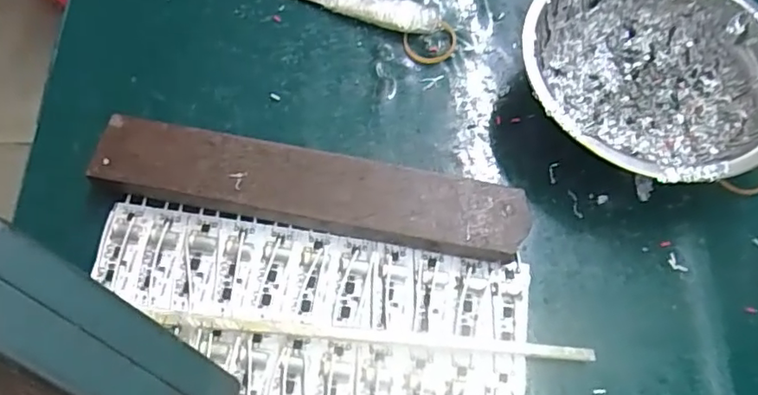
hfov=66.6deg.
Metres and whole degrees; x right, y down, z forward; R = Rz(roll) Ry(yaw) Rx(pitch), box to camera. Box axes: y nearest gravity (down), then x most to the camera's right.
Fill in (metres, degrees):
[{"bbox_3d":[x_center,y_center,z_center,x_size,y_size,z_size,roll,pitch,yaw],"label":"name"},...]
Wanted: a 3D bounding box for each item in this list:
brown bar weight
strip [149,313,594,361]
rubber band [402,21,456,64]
[{"bbox_3d":[-0.033,-0.004,0.272,0.197,0.018,0.035,10,67,3],"label":"brown bar weight"},{"bbox_3d":[-0.002,0.060,0.248,0.182,0.010,0.006,4,66,1],"label":"strip"},{"bbox_3d":[0.029,-0.083,0.314,0.030,0.004,0.021,-19,68,-9],"label":"rubber band"}]

